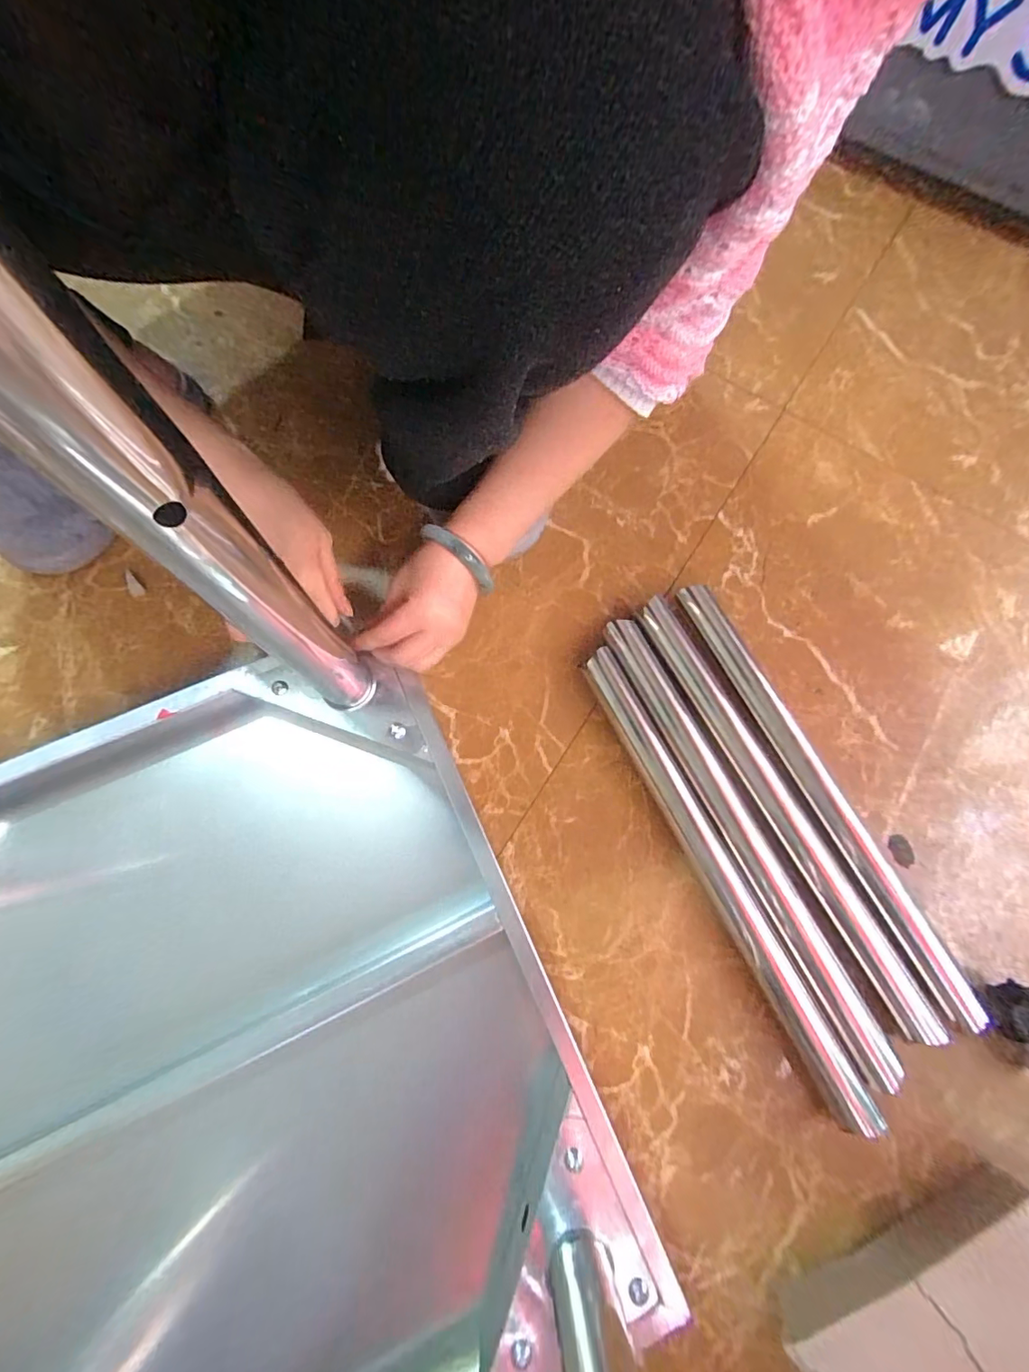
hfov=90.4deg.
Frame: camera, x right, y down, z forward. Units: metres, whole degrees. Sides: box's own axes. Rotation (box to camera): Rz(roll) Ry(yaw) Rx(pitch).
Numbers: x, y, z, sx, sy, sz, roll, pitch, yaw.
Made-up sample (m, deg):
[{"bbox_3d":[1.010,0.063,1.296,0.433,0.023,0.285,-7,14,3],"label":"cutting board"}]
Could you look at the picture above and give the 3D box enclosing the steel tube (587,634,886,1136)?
[{"bbox_3d":[0.153,0.137,0.388,0.026,0.024,0.369,-26,78,-8],"label":"steel tube"}]

